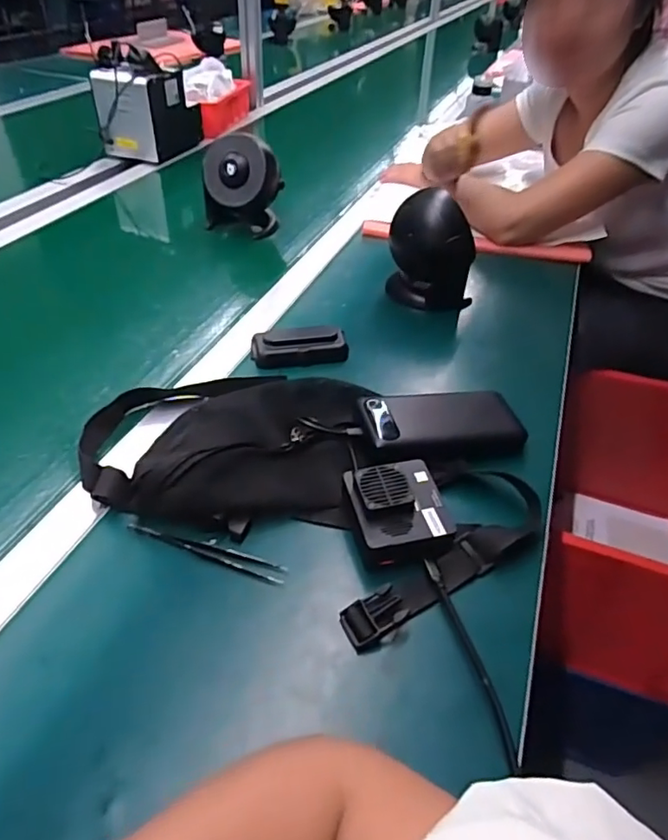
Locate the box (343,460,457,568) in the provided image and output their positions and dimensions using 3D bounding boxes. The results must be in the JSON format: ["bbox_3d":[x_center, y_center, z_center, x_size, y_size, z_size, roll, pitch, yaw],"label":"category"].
[{"bbox_3d":[0.048,0.069,0.445,0.075,0.038,0.077,-9,44,-13],"label":"box"}]

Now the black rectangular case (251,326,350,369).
[{"bbox_3d":[-0.037,-0.081,0.635,0.105,0.026,0.042,-7,43,-11],"label":"black rectangular case"}]

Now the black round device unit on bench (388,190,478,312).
[{"bbox_3d":[0.124,-0.213,0.721,0.104,0.128,0.086,3,42,0],"label":"black round device unit on bench"}]

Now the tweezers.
[{"bbox_3d":[-0.099,0.099,0.435,0.129,0.012,0.019,14,43,11],"label":"tweezers"}]

